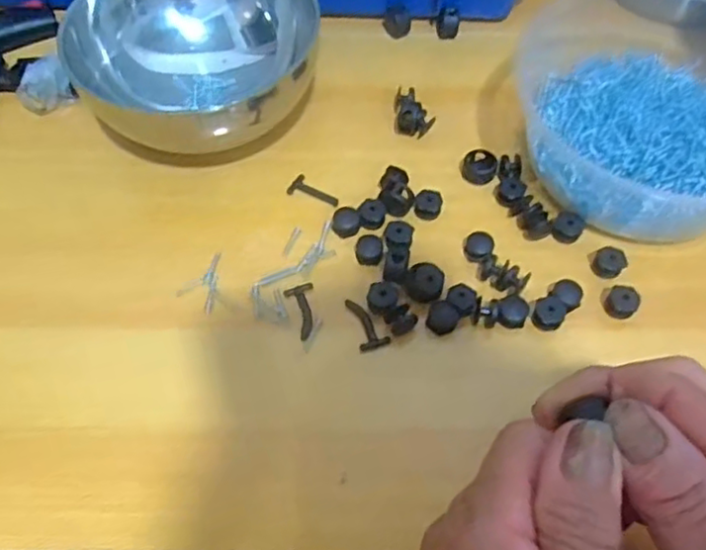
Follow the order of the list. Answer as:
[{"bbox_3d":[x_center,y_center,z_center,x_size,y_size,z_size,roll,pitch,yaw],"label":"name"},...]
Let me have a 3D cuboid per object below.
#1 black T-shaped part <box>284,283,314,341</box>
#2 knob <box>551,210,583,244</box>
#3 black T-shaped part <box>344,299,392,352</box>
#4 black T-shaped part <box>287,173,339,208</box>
[{"bbox_3d":[-0.021,0.015,0.292,0.014,0.004,0.027,-19,59,-10],"label":"black T-shaped part"},{"bbox_3d":[0.104,-0.023,0.311,0.013,0.009,0.012,0,58,1],"label":"knob"},{"bbox_3d":[0.007,0.021,0.289,0.014,0.004,0.026,-14,59,-8],"label":"black T-shaped part"},{"bbox_3d":[-0.020,-0.042,0.329,0.028,0.004,0.013,29,63,18],"label":"black T-shaped part"}]

